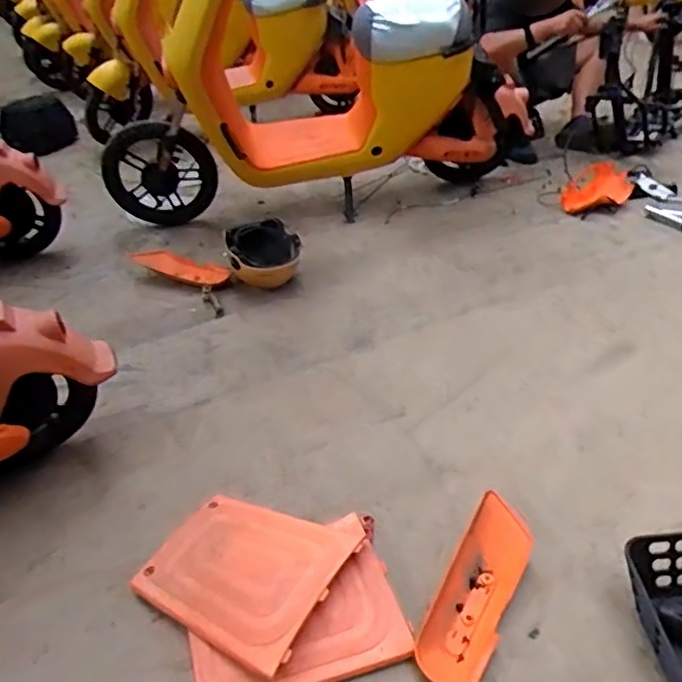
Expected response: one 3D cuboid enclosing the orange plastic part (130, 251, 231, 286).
[{"bbox_3d":[-0.495,-0.217,1.879,0.373,0.053,0.094,19,43,28],"label":"orange plastic part"}]

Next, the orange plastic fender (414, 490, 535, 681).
[{"bbox_3d":[0.219,0.406,0.996,0.117,0.061,0.325,17,43,27],"label":"orange plastic fender"}]

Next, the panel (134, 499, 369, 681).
[{"bbox_3d":[-0.154,0.379,1.046,0.322,0.034,0.287,11,38,34],"label":"panel"}]

